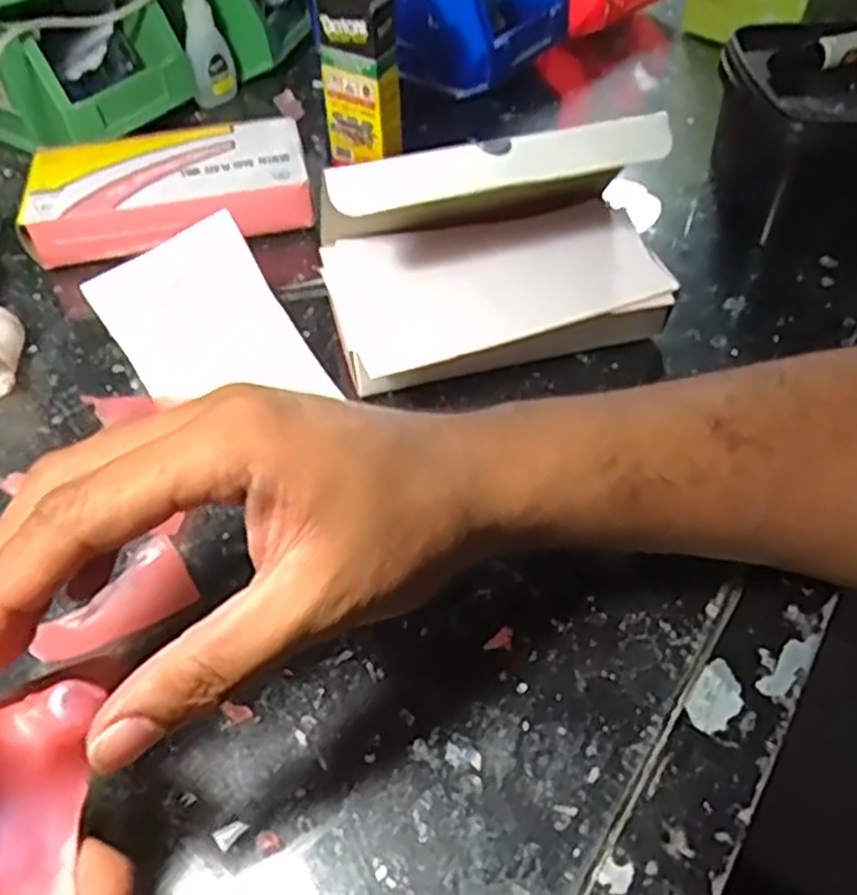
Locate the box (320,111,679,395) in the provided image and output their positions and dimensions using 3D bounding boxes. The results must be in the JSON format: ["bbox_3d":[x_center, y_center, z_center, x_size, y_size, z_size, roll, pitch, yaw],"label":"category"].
[{"bbox_3d":[0.031,-0.090,0.355,0.153,0.095,0.084,-6,49,-5],"label":"box"}]

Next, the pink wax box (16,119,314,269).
[{"bbox_3d":[-0.146,-0.147,0.452,0.151,0.034,0.084,-8,49,-6],"label":"pink wax box"}]

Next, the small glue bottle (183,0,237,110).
[{"bbox_3d":[-0.151,-0.280,0.535,0.029,0.084,0.030,-10,49,-8],"label":"small glue bottle"}]

